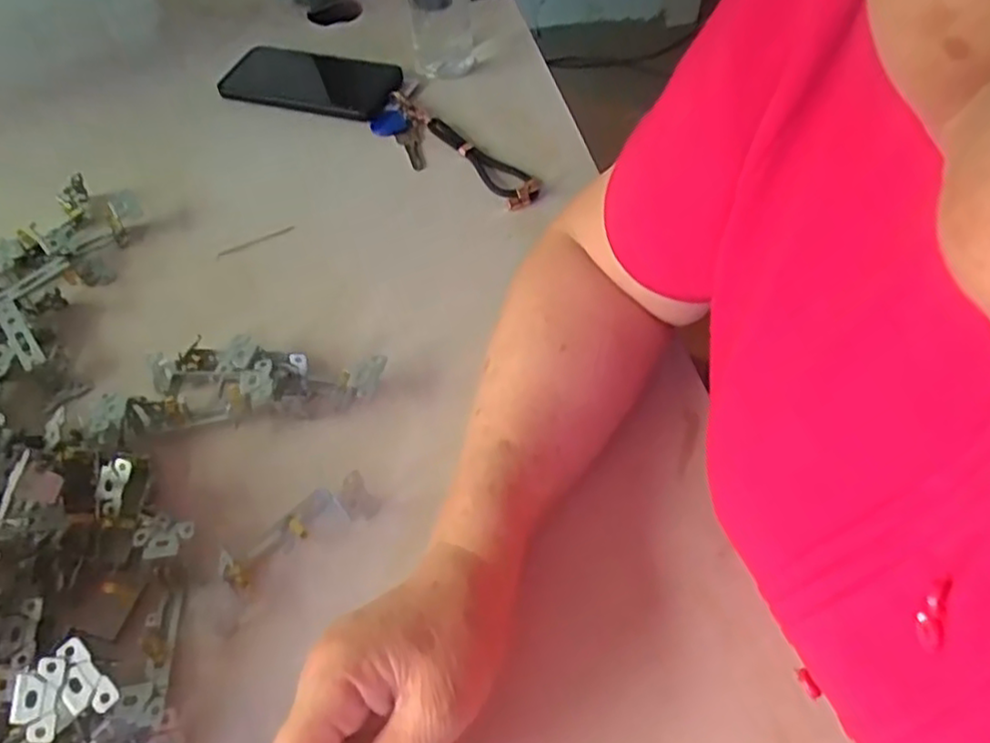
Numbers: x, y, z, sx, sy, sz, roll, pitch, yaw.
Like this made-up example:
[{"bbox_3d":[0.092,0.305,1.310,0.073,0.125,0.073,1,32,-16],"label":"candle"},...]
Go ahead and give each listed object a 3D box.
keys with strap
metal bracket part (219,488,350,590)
[{"bbox_3d":[-0.040,-0.197,0.604,0.072,0.014,0.200,-33,59,-20],"label":"keys with strap"},{"bbox_3d":[-0.119,0.092,0.393,0.070,0.015,0.024,-33,59,-20],"label":"metal bracket part"}]

